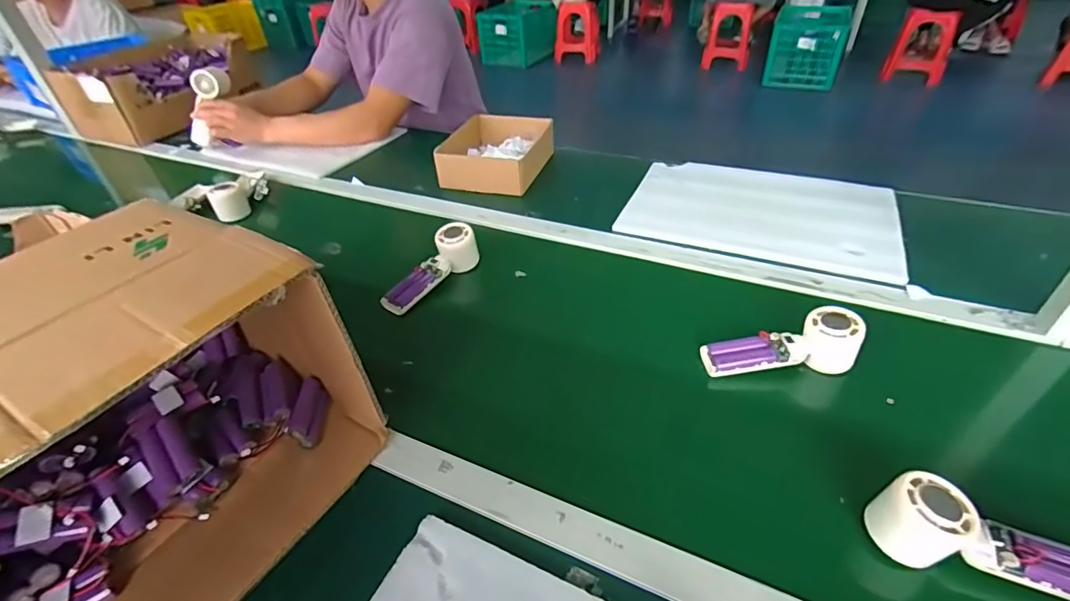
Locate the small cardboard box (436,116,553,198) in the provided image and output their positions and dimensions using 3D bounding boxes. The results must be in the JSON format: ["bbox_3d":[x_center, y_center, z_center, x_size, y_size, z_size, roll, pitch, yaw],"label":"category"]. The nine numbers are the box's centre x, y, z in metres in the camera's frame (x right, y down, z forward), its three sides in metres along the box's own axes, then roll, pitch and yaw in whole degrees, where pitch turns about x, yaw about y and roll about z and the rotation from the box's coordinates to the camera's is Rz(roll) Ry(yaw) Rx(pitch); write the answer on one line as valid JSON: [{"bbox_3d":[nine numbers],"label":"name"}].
[{"bbox_3d":[-0.075,-0.287,0.974,0.179,0.068,0.207,11,42,17],"label":"small cardboard box"}]

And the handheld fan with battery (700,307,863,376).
[{"bbox_3d":[0.272,0.048,0.554,0.157,0.058,0.049,-3,40,2],"label":"handheld fan with battery"}]

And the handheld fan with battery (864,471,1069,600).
[{"bbox_3d":[0.352,0.182,0.376,0.158,0.051,0.048,12,43,18],"label":"handheld fan with battery"}]

